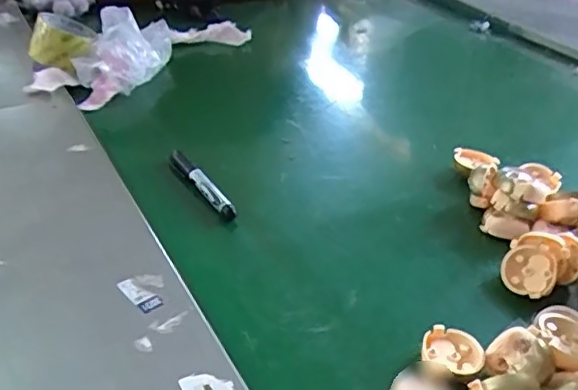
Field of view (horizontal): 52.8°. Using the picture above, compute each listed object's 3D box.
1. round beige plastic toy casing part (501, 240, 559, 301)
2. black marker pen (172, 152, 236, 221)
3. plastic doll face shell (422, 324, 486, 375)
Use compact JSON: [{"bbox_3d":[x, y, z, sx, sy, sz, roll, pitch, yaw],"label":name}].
[{"bbox_3d":[0.222,0.069,0.541,0.047,0.009,0.050,-9,63,19],"label":"round beige plastic toy casing part"},{"bbox_3d":[-0.098,-0.016,0.645,0.019,0.021,0.141,-20,41,-29],"label":"black marker pen"},{"bbox_3d":[0.131,0.128,0.467,0.047,0.018,0.042,27,41,30],"label":"plastic doll face shell"}]

